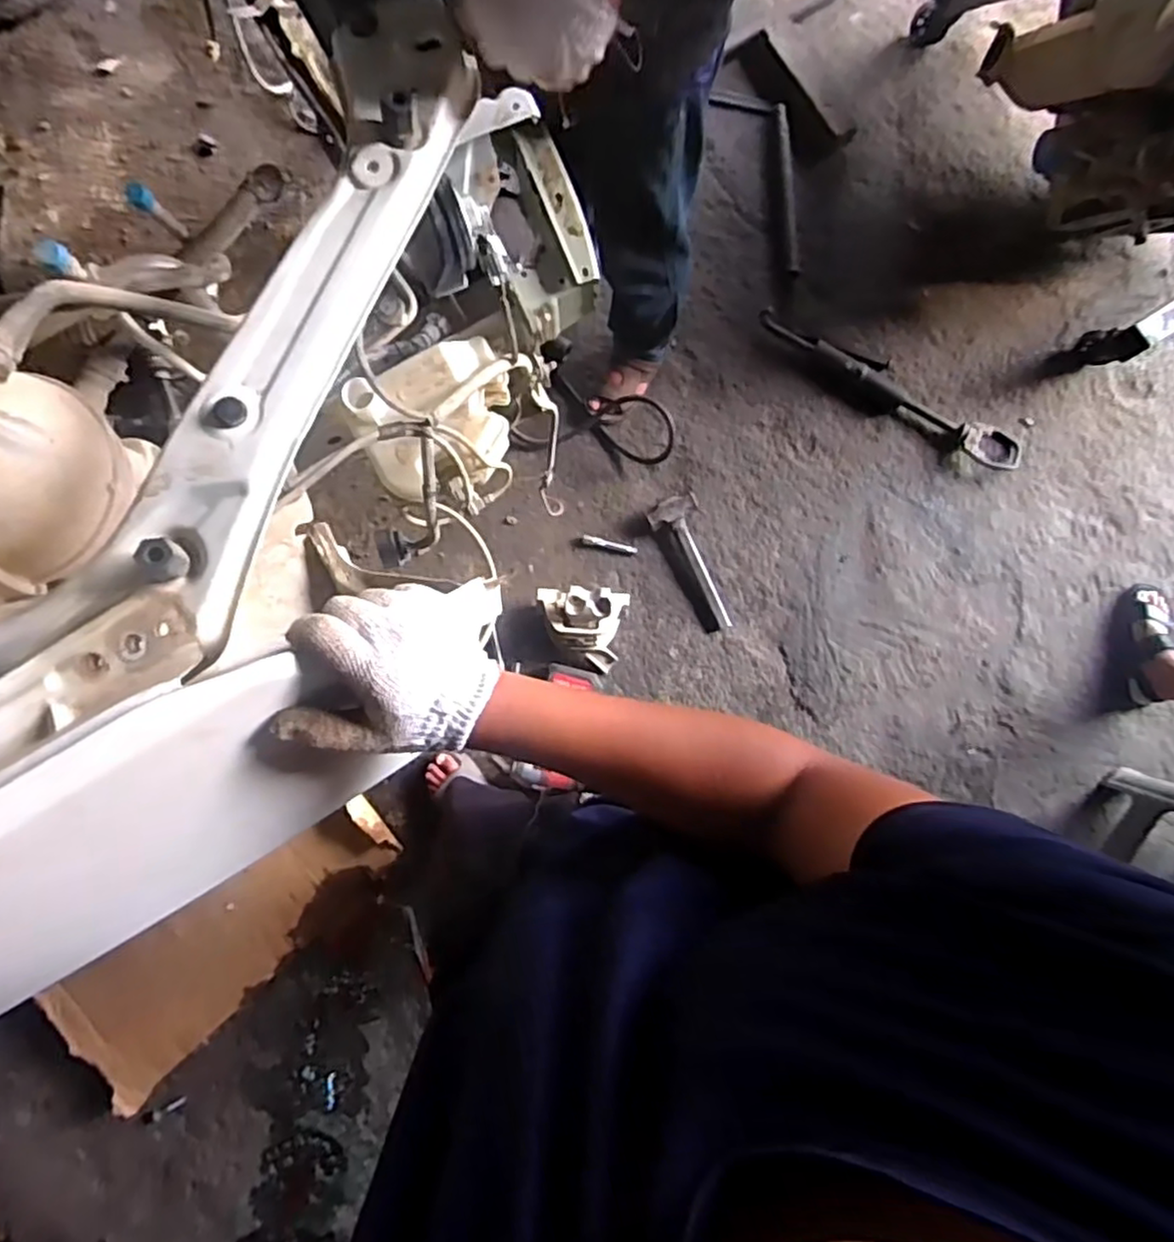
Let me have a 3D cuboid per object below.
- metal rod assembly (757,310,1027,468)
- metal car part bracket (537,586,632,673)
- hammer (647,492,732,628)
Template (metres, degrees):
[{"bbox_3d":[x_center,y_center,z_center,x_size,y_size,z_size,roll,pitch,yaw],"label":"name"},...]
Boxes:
[{"bbox_3d":[0.679,-0.517,1.501,0.655,0.038,0.121,32,87,2],"label":"metal rod assembly"},{"bbox_3d":[-0.017,0.011,1.412,0.182,0.117,0.158,8,86,0],"label":"metal car part bracket"},{"bbox_3d":[0.242,-0.127,1.479,0.122,0.063,0.302,-23,86,-2],"label":"hammer"}]

